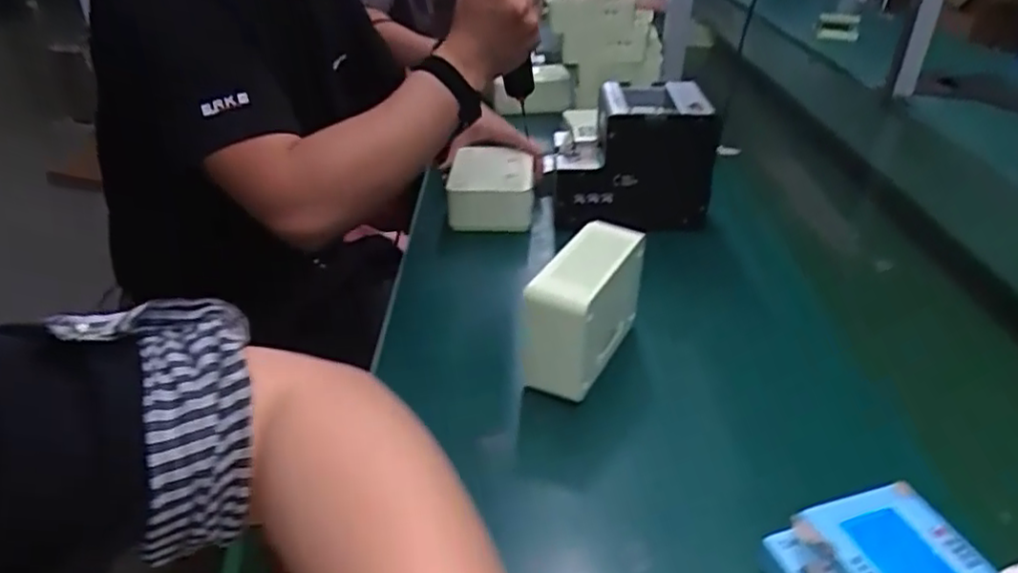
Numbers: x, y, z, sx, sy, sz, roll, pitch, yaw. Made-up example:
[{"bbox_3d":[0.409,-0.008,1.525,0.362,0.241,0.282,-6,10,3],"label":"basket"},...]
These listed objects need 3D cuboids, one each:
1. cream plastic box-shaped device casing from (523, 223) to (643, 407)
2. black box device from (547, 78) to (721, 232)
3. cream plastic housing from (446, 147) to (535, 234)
[{"bbox_3d":[0.066,0.016,0.603,0.057,0.105,0.131,16,34,26],"label":"cream plastic box-shaped device casing"},{"bbox_3d":[0.149,-0.166,0.862,0.182,0.140,0.158,0,30,1],"label":"black box device"},{"bbox_3d":[-0.023,-0.130,0.902,0.109,0.064,0.151,0,30,1],"label":"cream plastic housing"}]

